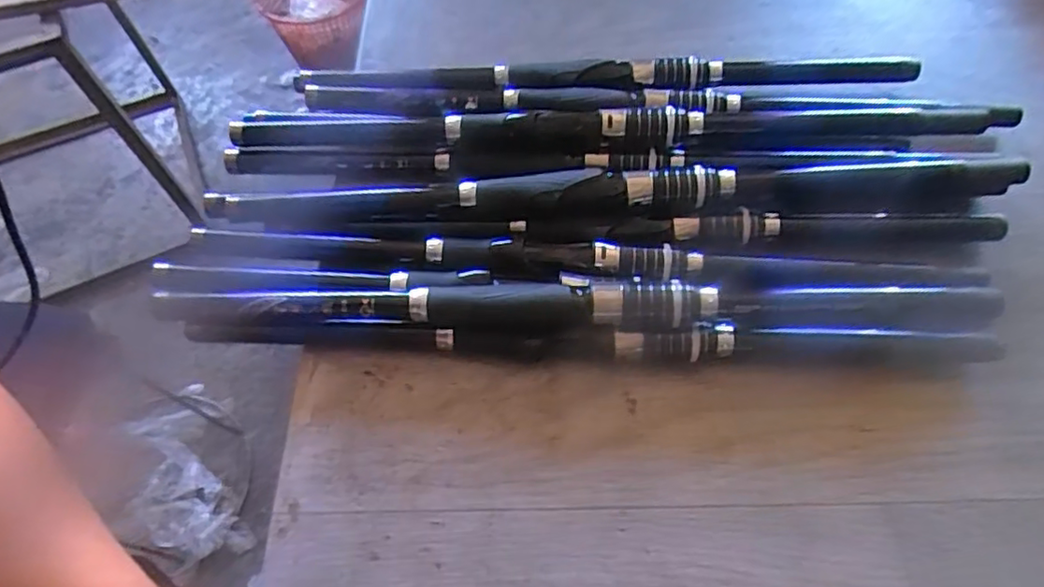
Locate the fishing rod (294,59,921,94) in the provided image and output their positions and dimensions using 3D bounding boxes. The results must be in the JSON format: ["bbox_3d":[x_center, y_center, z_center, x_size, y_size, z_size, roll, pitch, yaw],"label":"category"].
[{"bbox_3d":[0.066,-0.179,0.534,0.511,0.035,0.034,0,60,2],"label":"fishing rod"}]

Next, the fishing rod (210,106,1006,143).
[{"bbox_3d":[0.053,-0.128,0.474,0.543,0.035,0.030,1,60,3],"label":"fishing rod"}]

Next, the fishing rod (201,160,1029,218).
[{"bbox_3d":[0.055,-0.071,0.444,0.551,0.029,0.025,-1,60,2],"label":"fishing rod"}]

